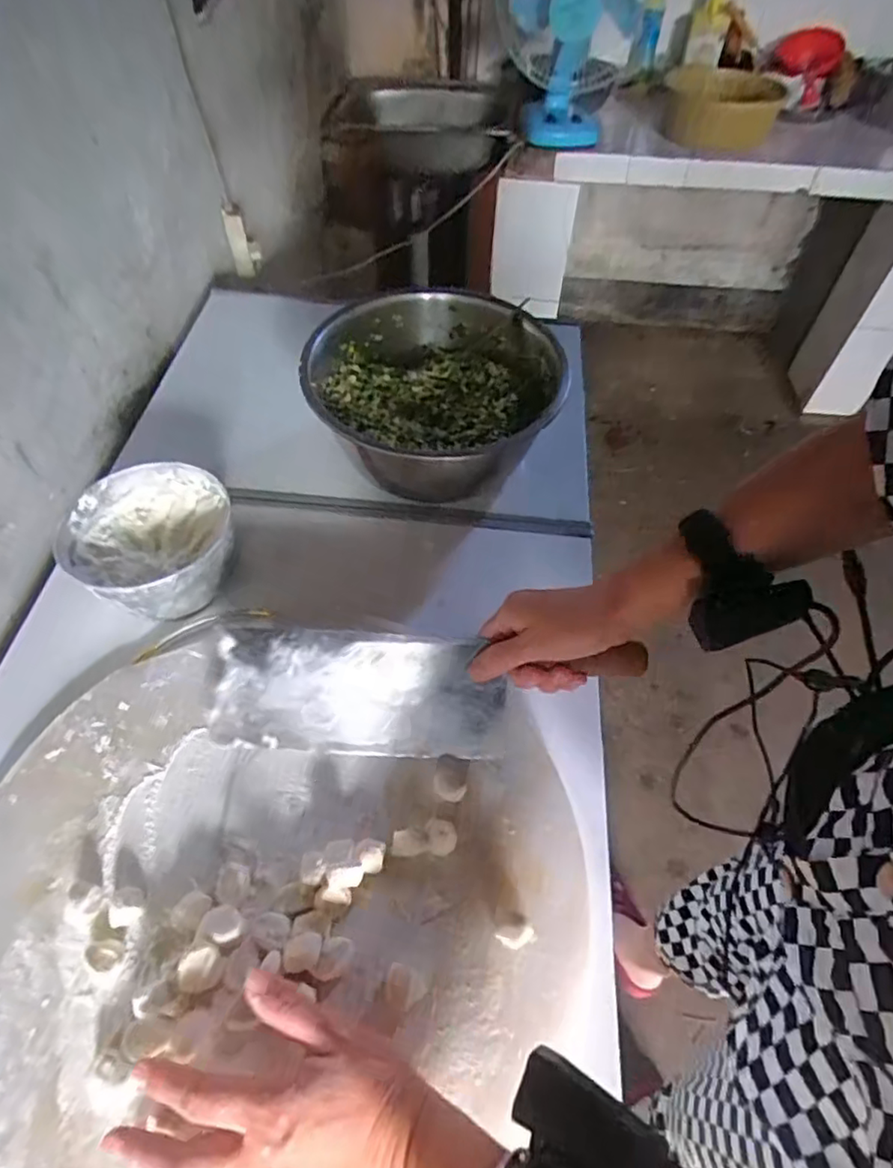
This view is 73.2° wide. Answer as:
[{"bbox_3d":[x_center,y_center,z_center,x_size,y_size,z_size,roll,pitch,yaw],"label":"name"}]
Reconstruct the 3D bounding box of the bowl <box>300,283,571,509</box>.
[{"bbox_3d":[-0.022,-0.198,0.665,0.256,0.118,0.267,1,54,-1],"label":"bowl"}]

